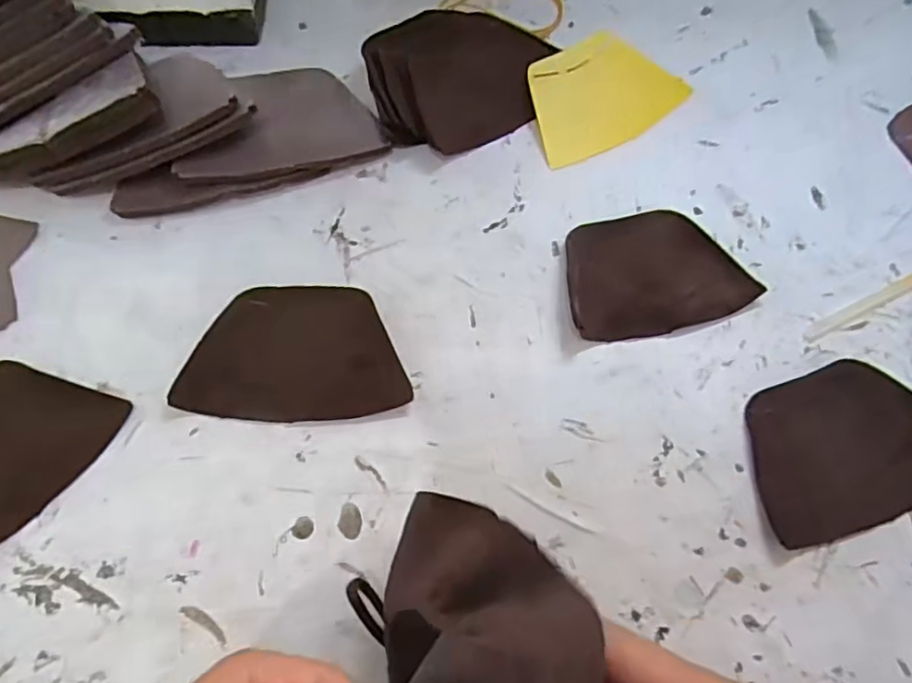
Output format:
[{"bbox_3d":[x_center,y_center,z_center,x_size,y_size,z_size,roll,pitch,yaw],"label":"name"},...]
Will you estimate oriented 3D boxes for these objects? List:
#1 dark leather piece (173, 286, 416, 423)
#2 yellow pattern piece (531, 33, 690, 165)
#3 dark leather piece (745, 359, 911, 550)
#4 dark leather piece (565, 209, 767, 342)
[{"bbox_3d":[-0.081,0.004,0.315,0.105,0.007,0.071,-5,64,-4],"label":"dark leather piece"},{"bbox_3d":[0.093,-0.159,0.401,0.111,0.006,0.069,-28,86,-17],"label":"yellow pattern piece"},{"bbox_3d":[0.184,0.048,0.299,0.104,0.008,0.072,-18,66,-11],"label":"dark leather piece"},{"bbox_3d":[0.103,-0.039,0.339,0.101,0.009,0.072,-16,67,-11],"label":"dark leather piece"}]

